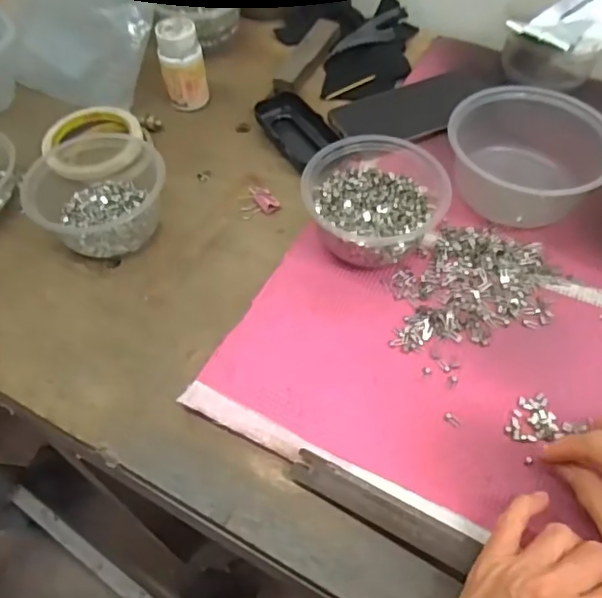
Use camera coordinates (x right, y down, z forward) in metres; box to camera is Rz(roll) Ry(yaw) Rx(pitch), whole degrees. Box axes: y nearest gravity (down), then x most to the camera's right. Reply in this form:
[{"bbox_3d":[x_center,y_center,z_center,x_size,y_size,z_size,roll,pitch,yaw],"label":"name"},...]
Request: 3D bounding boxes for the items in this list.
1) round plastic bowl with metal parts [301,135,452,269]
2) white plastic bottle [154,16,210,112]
[{"bbox_3d":[0.061,-0.080,0.475,0.112,0.058,0.110,-1,58,2],"label":"round plastic bowl with metal parts"},{"bbox_3d":[-0.123,-0.242,0.592,0.042,0.083,0.043,-1,58,2],"label":"white plastic bottle"}]

